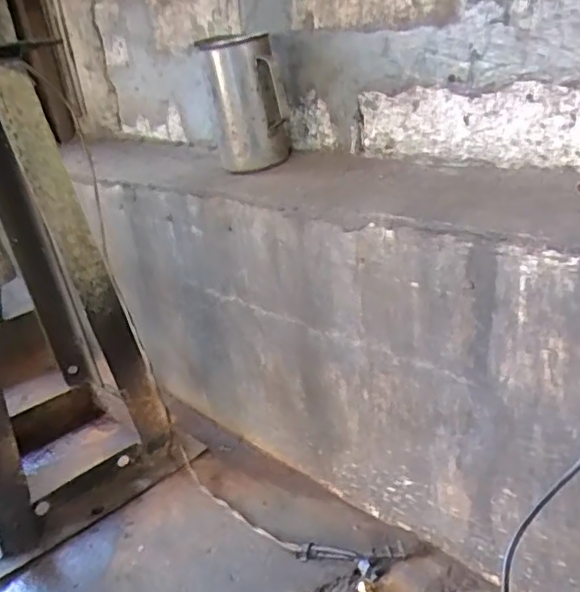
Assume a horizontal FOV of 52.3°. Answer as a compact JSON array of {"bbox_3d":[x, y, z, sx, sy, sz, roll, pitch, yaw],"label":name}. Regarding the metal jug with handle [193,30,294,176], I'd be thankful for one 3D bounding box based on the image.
[{"bbox_3d":[-0.071,-0.312,0.971,0.129,0.215,0.108,-6,23,0],"label":"metal jug with handle"}]

